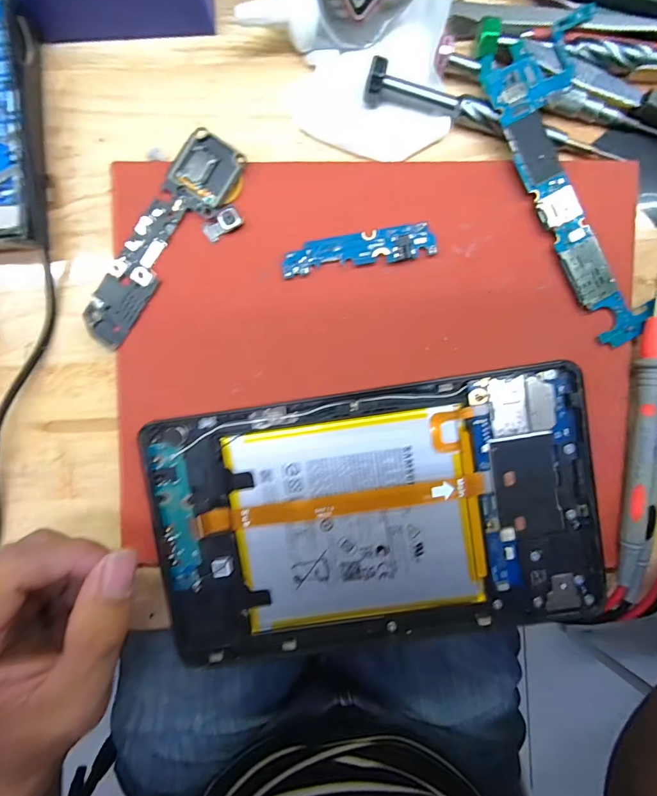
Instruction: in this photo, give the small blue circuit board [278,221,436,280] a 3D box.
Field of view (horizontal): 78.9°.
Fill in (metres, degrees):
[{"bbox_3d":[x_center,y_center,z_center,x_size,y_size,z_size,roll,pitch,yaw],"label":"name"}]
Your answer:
[{"bbox_3d":[0.014,-0.069,0.186,0.071,0.004,0.016,-8,93,2],"label":"small blue circuit board"}]

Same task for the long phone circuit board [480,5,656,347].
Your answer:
[{"bbox_3d":[0.117,-0.095,0.182,0.050,0.007,0.142,-23,93,2],"label":"long phone circuit board"}]

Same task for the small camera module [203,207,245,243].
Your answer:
[{"bbox_3d":[-0.049,-0.081,0.185,0.019,0.004,0.010,-29,92,3],"label":"small camera module"}]

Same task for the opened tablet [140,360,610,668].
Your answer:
[{"bbox_3d":[0.022,0.058,0.192,0.206,0.005,0.124,-10,93,2],"label":"opened tablet"}]

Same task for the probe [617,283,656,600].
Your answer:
[{"bbox_3d":[0.150,0.022,0.187,0.016,0.007,0.151,3,93,1],"label":"probe"}]

